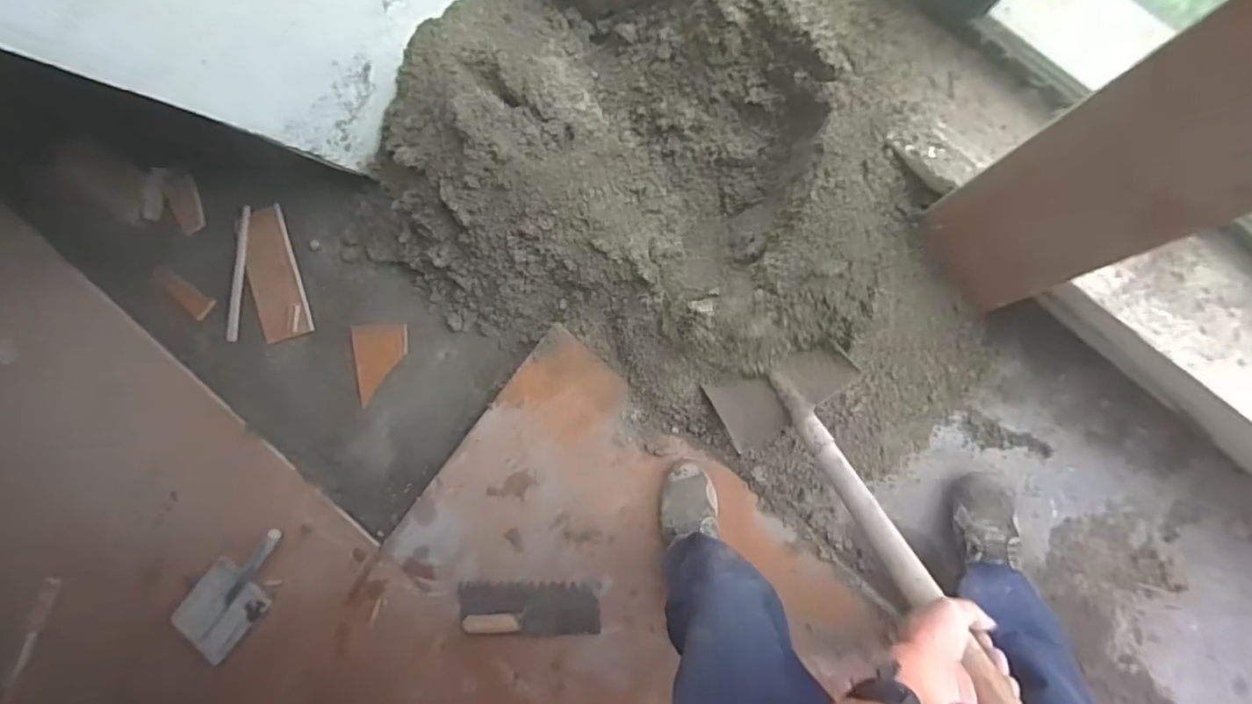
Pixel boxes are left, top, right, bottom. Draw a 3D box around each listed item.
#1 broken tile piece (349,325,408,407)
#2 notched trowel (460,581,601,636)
[{"bbox_3d":[-0.505,0.023,1.206,0.108,0.014,0.157,-5,97,-8],"label":"broken tile piece"},{"bbox_3d":[-0.194,0.509,1.105,0.277,0.076,0.113,-4,94,8],"label":"notched trowel"}]

